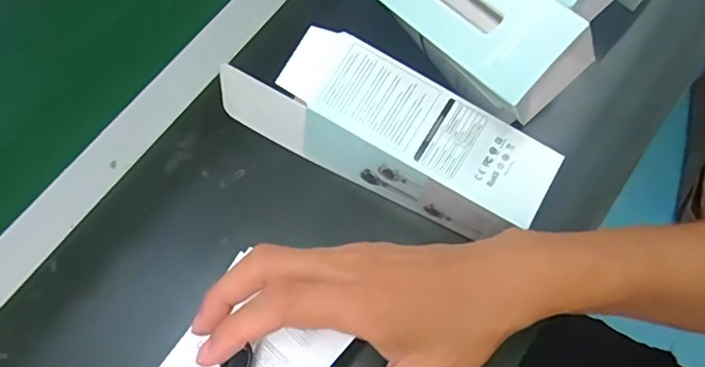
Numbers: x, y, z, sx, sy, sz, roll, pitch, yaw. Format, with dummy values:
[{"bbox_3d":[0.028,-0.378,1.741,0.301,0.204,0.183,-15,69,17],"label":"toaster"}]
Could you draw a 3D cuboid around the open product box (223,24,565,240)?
[{"bbox_3d":[0.020,-0.038,0.386,0.227,0.067,0.068,29,72,13],"label":"open product box"}]

